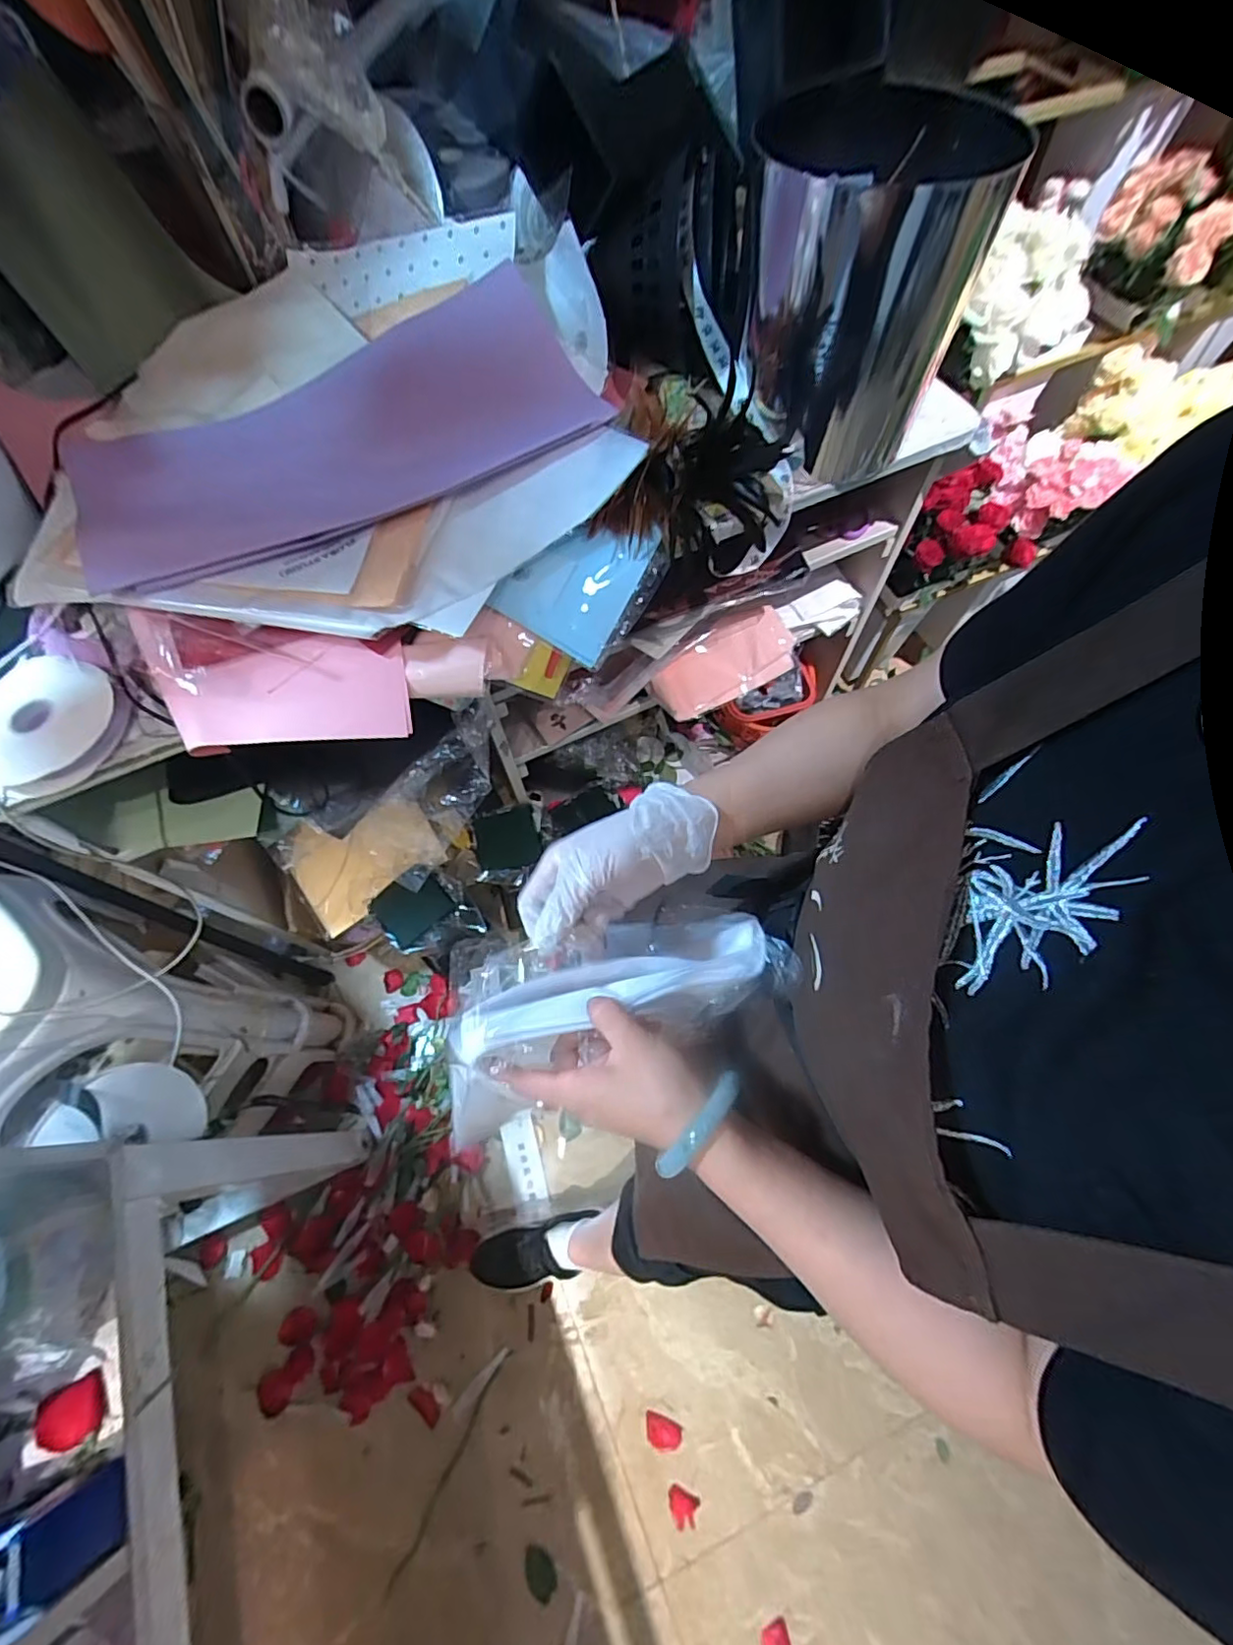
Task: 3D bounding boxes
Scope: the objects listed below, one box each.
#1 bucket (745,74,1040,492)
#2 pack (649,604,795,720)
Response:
[{"bbox_3d":[0.270,-0.598,0.672,0.224,0.283,0.230,-1,65,1],"label":"bucket"},{"bbox_3d":[0.192,-0.277,1.023,0.267,0.033,0.116,-29,87,-6],"label":"pack"}]

